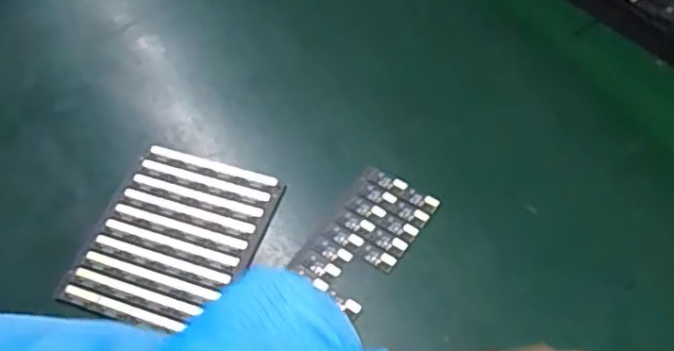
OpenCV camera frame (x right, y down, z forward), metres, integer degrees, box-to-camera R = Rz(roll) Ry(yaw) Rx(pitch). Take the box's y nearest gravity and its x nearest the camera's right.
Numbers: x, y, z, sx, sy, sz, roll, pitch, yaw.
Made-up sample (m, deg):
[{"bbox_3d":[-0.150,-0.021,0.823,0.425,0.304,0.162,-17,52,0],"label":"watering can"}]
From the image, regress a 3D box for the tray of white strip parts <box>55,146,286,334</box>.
[{"bbox_3d":[-0.085,0.034,0.358,0.085,0.010,0.097,17,59,15],"label":"tray of white strip parts"}]

